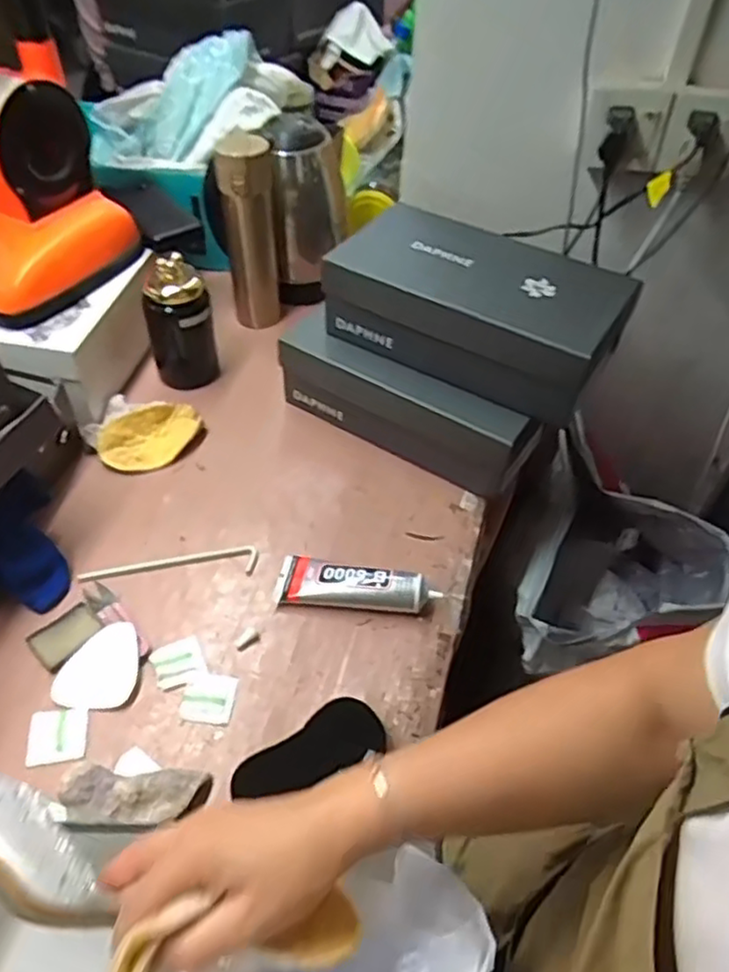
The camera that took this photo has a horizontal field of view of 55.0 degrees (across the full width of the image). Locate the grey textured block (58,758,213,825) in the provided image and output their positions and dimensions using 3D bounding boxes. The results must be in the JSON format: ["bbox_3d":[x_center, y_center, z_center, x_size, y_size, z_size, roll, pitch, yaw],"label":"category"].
[{"bbox_3d":[-0.180,0.242,0.547,0.108,0.030,0.045,2,48,-2],"label":"grey textured block"}]

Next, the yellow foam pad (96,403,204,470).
[{"bbox_3d":[-0.244,-0.059,0.809,0.121,0.033,0.067,-30,57,-26],"label":"yellow foam pad"}]

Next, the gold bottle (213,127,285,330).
[{"bbox_3d":[-0.150,-0.331,0.919,0.078,0.237,0.084,-3,49,-6],"label":"gold bottle"}]

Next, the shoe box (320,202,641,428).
[{"bbox_3d":[0.123,-0.197,0.764,0.294,0.097,0.161,28,53,20],"label":"shoe box"}]

